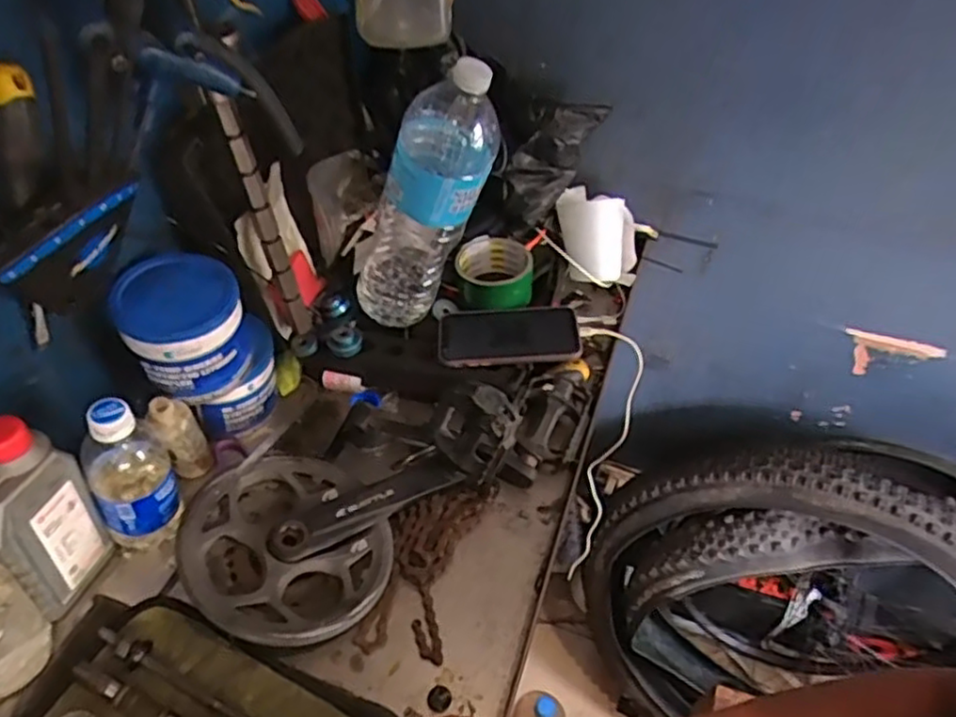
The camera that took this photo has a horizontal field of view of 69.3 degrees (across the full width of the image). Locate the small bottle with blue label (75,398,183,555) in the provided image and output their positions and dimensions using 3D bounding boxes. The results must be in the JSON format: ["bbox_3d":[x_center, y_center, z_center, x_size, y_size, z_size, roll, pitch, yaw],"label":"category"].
[{"bbox_3d":[-0.288,0.089,0.568,0.062,0.134,0.066,36,52,26],"label":"small bottle with blue label"}]

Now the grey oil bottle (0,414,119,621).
[{"bbox_3d":[-0.338,0.118,0.519,0.049,0.169,0.079,20,47,13],"label":"grey oil bottle"}]

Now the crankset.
[{"bbox_3d":[-0.143,0.141,0.619,0.166,0.052,0.235,24,48,17],"label":"crankset"}]

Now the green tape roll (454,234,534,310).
[{"bbox_3d":[0.019,-0.100,0.794,0.085,0.047,0.078,3,46,-3],"label":"green tape roll"}]

